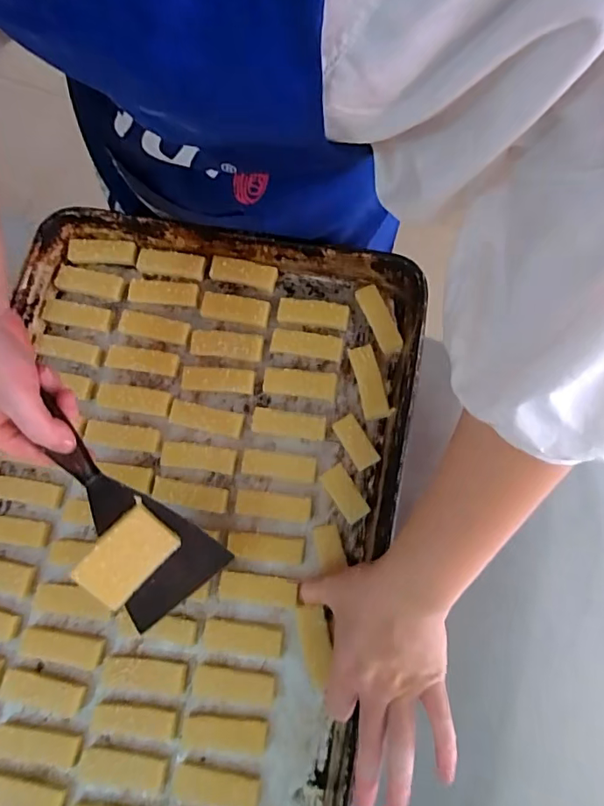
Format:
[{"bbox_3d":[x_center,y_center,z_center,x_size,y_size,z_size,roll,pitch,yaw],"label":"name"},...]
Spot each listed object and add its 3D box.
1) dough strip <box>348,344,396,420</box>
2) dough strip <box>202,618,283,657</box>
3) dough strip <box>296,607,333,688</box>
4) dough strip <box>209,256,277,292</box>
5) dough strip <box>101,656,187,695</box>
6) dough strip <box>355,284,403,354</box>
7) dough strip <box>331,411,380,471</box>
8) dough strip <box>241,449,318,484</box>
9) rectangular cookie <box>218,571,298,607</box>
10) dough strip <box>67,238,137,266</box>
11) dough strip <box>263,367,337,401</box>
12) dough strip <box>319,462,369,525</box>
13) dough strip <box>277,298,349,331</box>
[{"bbox_3d":[0.066,-0.021,0.491,0.026,0.004,0.074,-13,78,0],"label":"dough strip"},{"bbox_3d":[-0.053,0.209,0.446,0.071,0.012,0.023,6,78,4],"label":"dough strip"},{"bbox_3d":[0.011,0.208,0.431,0.025,0.007,0.062,-10,61,-3],"label":"dough strip"},{"bbox_3d":[-0.063,-0.137,0.528,0.070,0.011,0.024,11,79,5],"label":"dough strip"},{"bbox_3d":[-0.141,0.242,0.445,0.074,0.010,0.024,5,78,3],"label":"dough strip"},{"bbox_3d":[0.079,-0.086,0.509,0.022,0.006,0.073,-26,75,12],"label":"dough strip"},{"bbox_3d":[0.051,0.036,0.478,0.024,0.004,0.053,-30,78,-4],"label":"dough strip"},{"bbox_3d":[-0.022,0.061,0.483,0.071,0.004,0.024,7,78,4],"label":"dough strip"},{"bbox_3d":[-0.040,0.169,0.455,0.071,0.007,0.024,4,78,3],"label":"rectangular cookie"},{"bbox_3d":[-0.216,-0.164,0.543,0.072,0.016,0.025,3,78,3],"label":"dough strip"},{"bbox_3d":[-0.003,-0.020,0.498,0.072,0.014,0.027,9,79,4],"label":"dough strip"},{"bbox_3d":[0.040,0.084,0.469,0.025,0.007,0.053,-32,79,-4],"label":"dough strip"},{"bbox_3d":[0.011,-0.092,0.514,0.071,0.013,0.025,8,78,4],"label":"dough strip"}]

